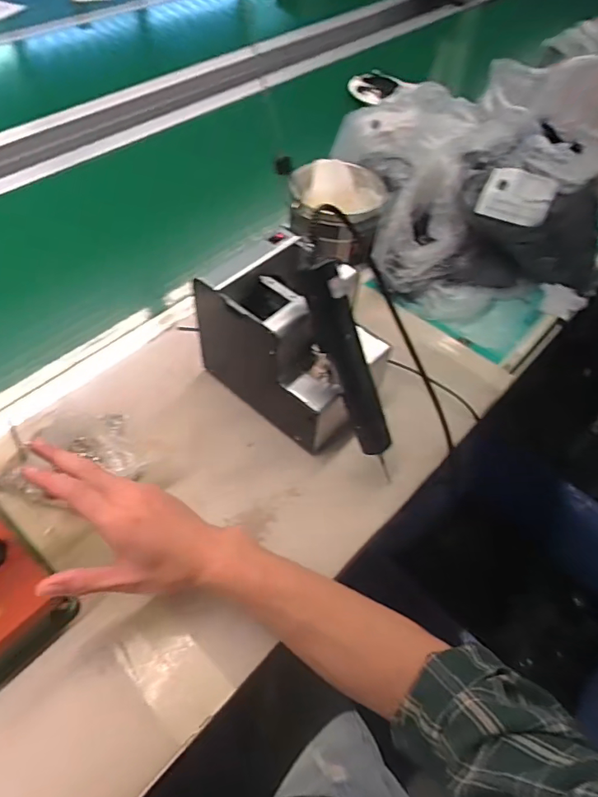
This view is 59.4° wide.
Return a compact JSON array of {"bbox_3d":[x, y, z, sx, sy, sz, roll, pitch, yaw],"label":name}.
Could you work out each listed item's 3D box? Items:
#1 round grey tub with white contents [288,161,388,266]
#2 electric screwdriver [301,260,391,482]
[{"bbox_3d":[0.053,-0.262,0.742,0.132,0.081,0.140,-1,53,-5],"label":"round grey tub with white contents"},{"bbox_3d":[0.053,-0.026,0.506,0.034,0.218,0.030,-34,29,-25],"label":"electric screwdriver"}]

